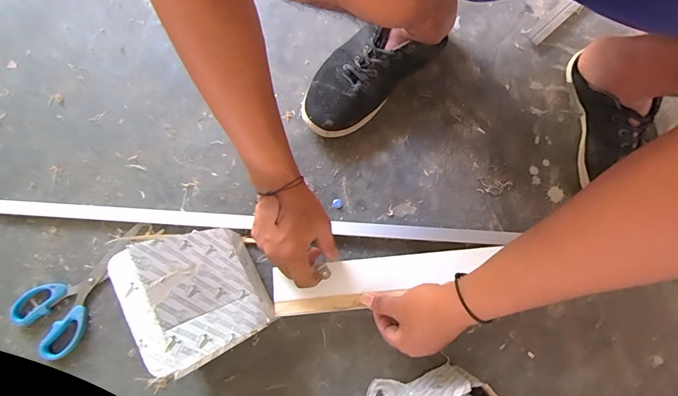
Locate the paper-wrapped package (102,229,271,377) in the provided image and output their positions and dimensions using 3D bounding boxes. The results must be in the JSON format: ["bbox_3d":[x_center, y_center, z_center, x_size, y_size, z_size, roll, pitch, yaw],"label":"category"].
[{"bbox_3d":[-0.140,0.096,0.373,0.023,0.140,0.123,-36,77,29],"label":"paper-wrapped package"}]

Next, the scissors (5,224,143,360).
[{"bbox_3d":[-0.330,0.114,0.479,0.186,0.010,0.096,-44,81,-8],"label":"scissors"}]

